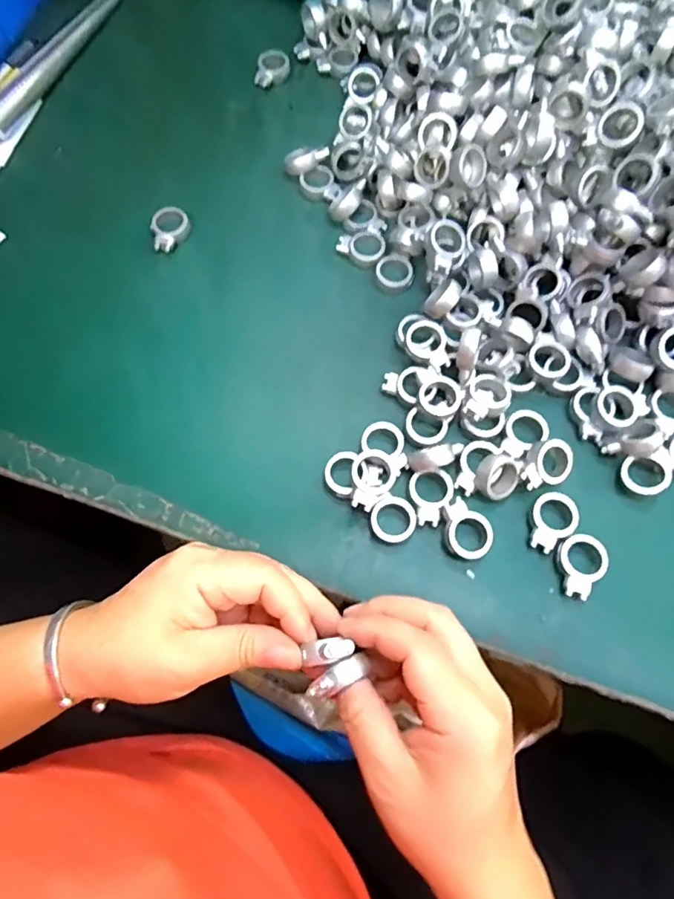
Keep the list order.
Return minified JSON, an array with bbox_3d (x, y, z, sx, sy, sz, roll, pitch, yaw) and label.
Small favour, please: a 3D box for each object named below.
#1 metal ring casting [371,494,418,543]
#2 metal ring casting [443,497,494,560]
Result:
[{"bbox_3d":[0.033,0.041,0.305,0.025,0.010,0.026,0,71,1],"label":"metal ring casting"},{"bbox_3d":[0.072,0.047,0.300,0.032,0.013,0.027,42,76,14],"label":"metal ring casting"}]

